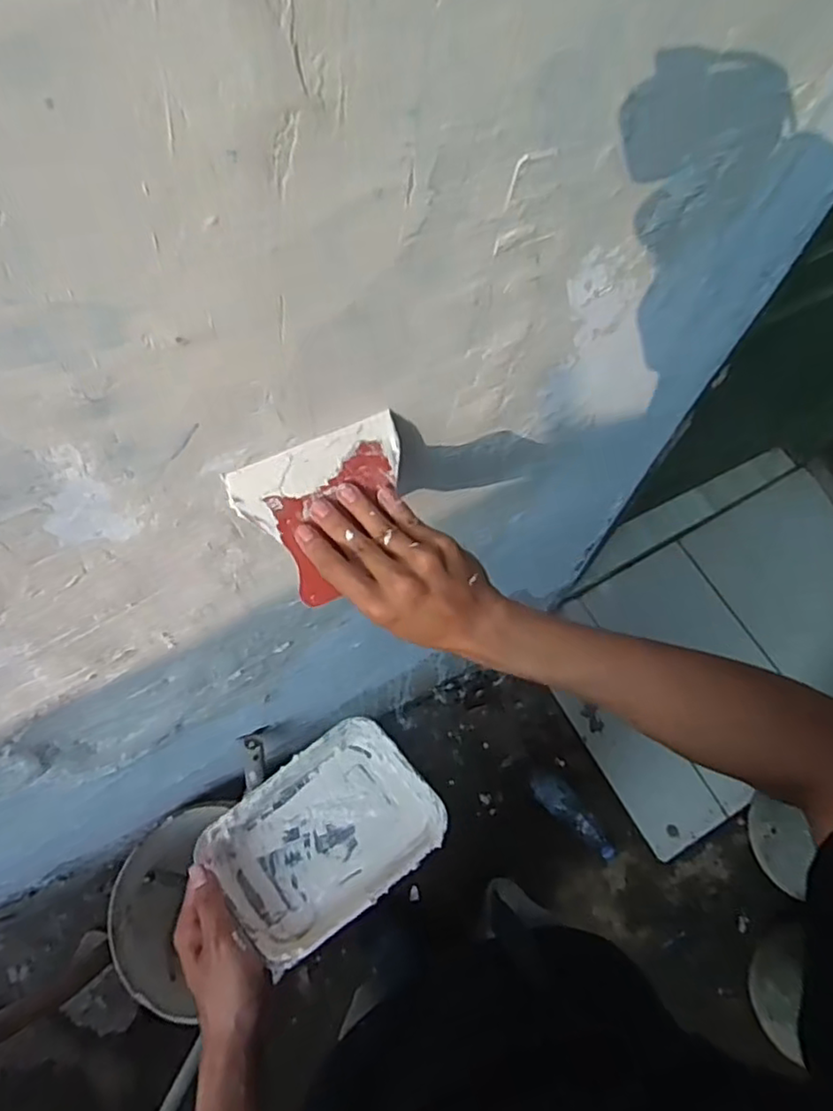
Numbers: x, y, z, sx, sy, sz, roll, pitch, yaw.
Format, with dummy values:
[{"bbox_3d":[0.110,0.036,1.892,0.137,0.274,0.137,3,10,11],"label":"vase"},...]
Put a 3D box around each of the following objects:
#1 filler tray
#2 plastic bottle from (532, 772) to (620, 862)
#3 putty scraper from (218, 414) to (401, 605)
[{"bbox_3d":[-0.073,0.223,0.535,0.168,0.047,0.123,-35,72,-17],"label":"filler tray"},{"bbox_3d":[0.367,0.589,1.509,0.238,0.059,0.080,45,70,1],"label":"plastic bottle"},{"bbox_3d":[-0.056,-0.030,0.468,0.122,0.013,0.104,-25,105,-19],"label":"putty scraper"}]

